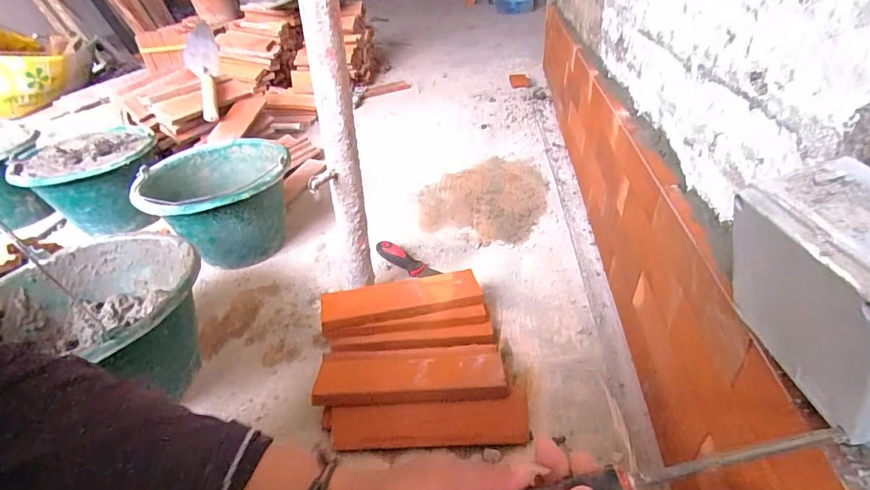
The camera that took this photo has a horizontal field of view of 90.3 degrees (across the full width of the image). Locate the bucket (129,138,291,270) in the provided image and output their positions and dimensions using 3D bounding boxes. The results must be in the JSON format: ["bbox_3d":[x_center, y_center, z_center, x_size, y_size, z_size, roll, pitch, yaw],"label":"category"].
[{"bbox_3d":[-0.405,-0.071,0.856,0.258,0.182,0.271,-4,36,3],"label":"bucket"}]

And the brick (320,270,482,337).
[{"bbox_3d":[-0.051,0.079,0.635,0.227,0.024,0.066,-9,36,-4],"label":"brick"}]

